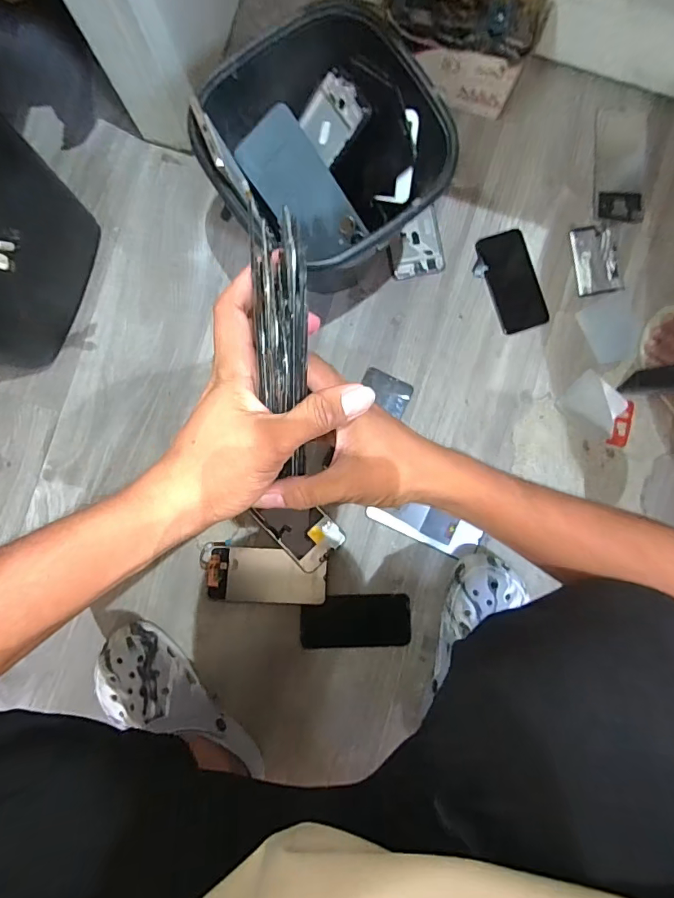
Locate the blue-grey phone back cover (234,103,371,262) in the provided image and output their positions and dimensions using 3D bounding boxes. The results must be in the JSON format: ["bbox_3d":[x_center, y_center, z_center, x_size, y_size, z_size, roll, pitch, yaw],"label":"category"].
[{"bbox_3d":[-0.038,-0.276,0.485,0.073,0.006,0.147,-28,114,26],"label":"blue-grey phone back cover"}]

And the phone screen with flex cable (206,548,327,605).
[{"bbox_3d":[-0.092,0.169,0.597,0.154,0.007,0.070,2,88,1],"label":"phone screen with flex cable"}]

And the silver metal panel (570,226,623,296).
[{"bbox_3d":[0.359,-0.261,0.622,0.061,0.008,0.092,-10,89,-1],"label":"silver metal panel"}]

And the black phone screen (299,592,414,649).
[{"bbox_3d":[0.026,0.232,0.603,0.145,0.006,0.070,-1,89,-1],"label":"black phone screen"}]

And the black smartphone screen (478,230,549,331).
[{"bbox_3d":[0.246,-0.234,0.631,0.072,0.013,0.138,-18,89,-1],"label":"black smartphone screen"}]

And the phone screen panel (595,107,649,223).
[{"bbox_3d":[0.398,-0.396,0.626,0.073,0.009,0.157,-1,89,-1],"label":"phone screen panel"}]

